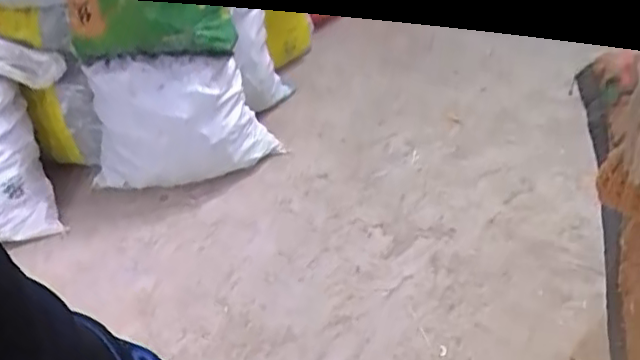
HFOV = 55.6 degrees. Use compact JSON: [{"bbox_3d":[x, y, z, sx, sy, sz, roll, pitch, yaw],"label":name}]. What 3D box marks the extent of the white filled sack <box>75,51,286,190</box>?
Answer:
[{"bbox_3d":[-0.292,-0.110,1.236,0.368,0.289,0.127,-5,36,-1],"label":"white filled sack"}]

